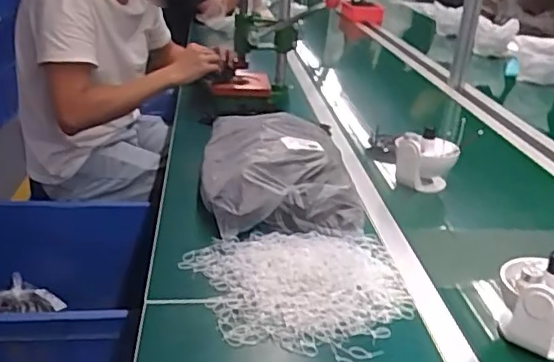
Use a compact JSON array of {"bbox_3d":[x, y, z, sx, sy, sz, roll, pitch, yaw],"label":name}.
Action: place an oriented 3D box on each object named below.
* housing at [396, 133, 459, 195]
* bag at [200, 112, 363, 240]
[{"bbox_3d":[0.281,-0.031,1.114,0.118,0.101,0.077,10,25,15],"label":"housing"},{"bbox_3d":[-0.006,-0.028,1.016,0.252,0.082,0.356,-2,24,-13],"label":"bag"}]

